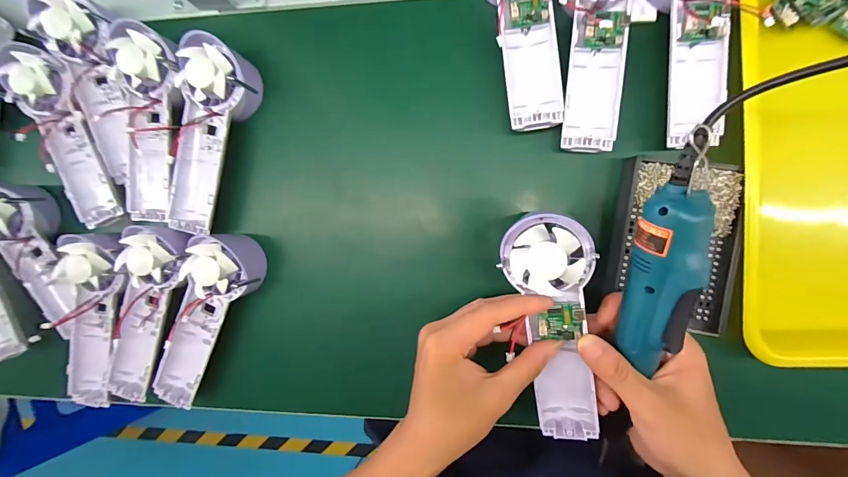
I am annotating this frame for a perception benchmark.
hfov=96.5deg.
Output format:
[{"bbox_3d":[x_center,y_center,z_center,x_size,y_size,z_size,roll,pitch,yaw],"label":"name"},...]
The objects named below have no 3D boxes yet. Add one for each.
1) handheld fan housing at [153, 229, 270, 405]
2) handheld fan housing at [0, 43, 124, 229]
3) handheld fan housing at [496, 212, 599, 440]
[{"bbox_3d":[-0.212,0.077,0.367,0.058,0.053,0.174,28,95,5],"label":"handheld fan housing"},{"bbox_3d":[-0.354,-0.098,0.370,0.058,0.038,0.180,-21,89,8],"label":"handheld fan housing"},{"bbox_3d":[0.096,0.068,0.278,0.060,0.026,0.170,-9,104,8],"label":"handheld fan housing"}]

